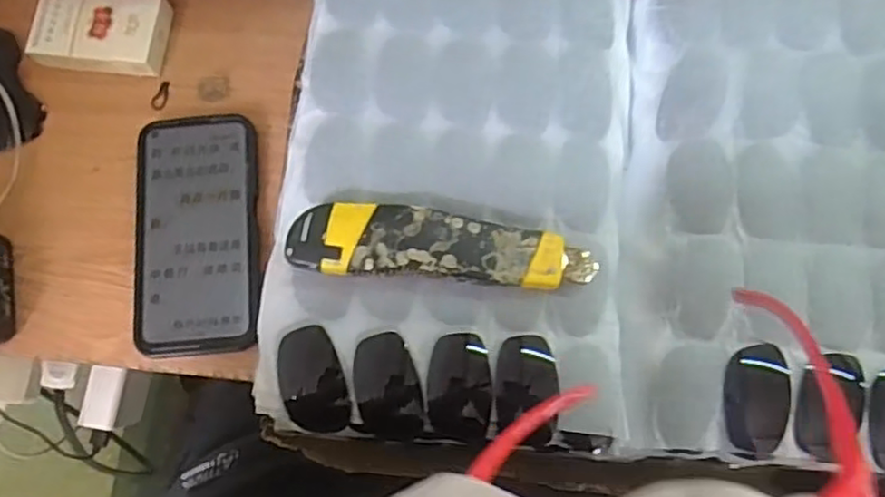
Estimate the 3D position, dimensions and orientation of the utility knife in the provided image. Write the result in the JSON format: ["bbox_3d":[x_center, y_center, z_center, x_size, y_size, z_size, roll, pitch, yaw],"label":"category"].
[{"bbox_3d":[0.001,-0.001,0.352,0.155,0.022,0.037,3,78,2],"label":"utility knife"}]

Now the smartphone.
[{"bbox_3d":[-0.165,-0.012,0.452,0.080,0.016,0.163,-4,78,0],"label":"smartphone"}]

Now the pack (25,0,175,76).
[{"bbox_3d":[-0.246,-0.156,0.485,0.090,0.024,0.058,7,77,2],"label":"pack"}]

